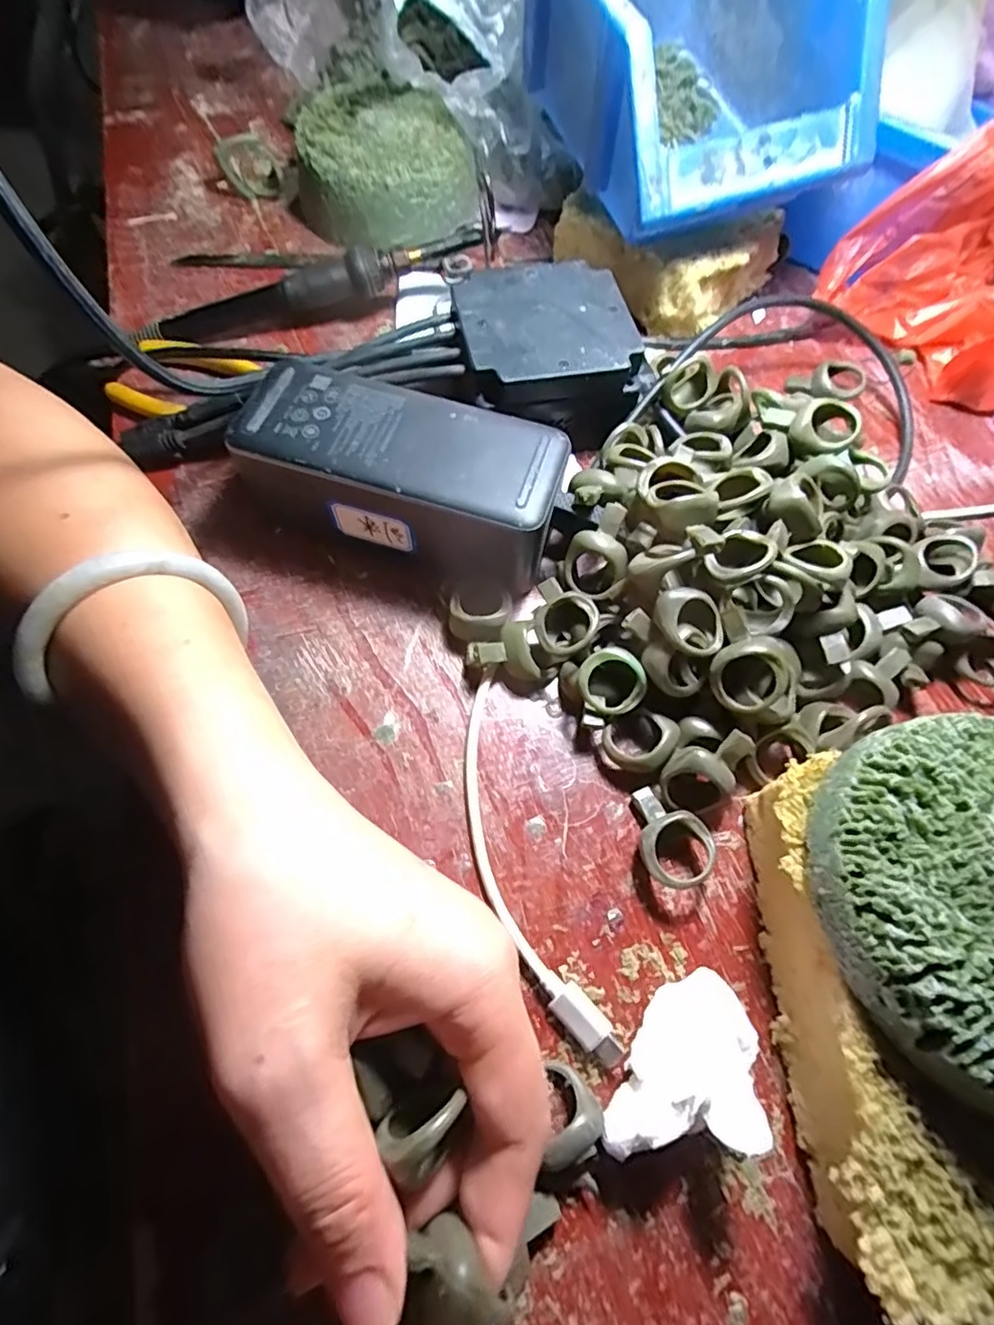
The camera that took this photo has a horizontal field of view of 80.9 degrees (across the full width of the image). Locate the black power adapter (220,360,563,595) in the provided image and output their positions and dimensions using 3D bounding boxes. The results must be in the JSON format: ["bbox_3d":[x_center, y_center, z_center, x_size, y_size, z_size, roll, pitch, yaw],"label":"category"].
[{"bbox_3d":[-0.043,-0.076,0.250,0.135,0.053,0.060,17,65,6],"label":"black power adapter"}]

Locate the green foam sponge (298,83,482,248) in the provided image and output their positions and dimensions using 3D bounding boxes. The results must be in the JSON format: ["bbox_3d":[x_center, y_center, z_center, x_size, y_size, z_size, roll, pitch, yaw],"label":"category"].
[{"bbox_3d":[-0.071,-0.299,0.354,0.096,0.043,0.103,-23,68,-13],"label":"green foam sponge"}]

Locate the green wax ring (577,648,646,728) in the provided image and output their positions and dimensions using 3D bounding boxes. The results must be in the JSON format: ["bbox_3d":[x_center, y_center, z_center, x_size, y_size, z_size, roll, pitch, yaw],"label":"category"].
[{"bbox_3d":[0.043,0.009,0.220,0.025,0.004,0.028,-10,96,4],"label":"green wax ring"}]

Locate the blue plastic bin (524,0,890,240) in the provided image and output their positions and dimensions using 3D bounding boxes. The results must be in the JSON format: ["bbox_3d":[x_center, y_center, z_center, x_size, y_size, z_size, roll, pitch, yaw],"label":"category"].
[{"bbox_3d":[0.091,-0.304,0.297,0.121,0.096,0.182,-18,67,-9],"label":"blue plastic bin"}]

